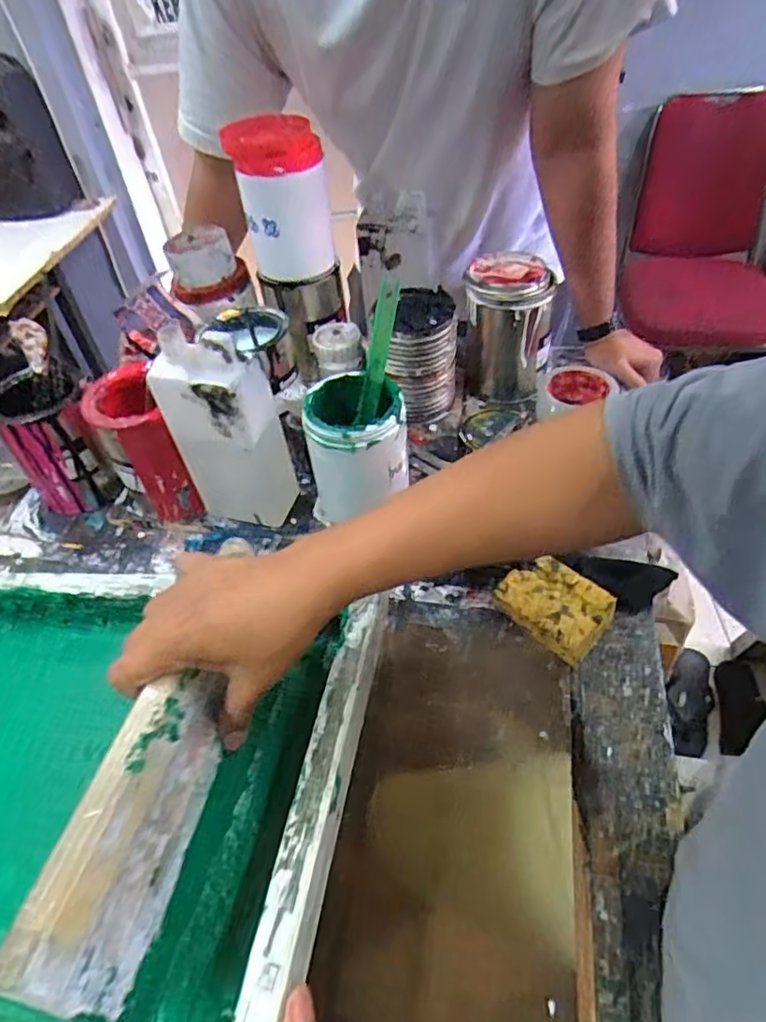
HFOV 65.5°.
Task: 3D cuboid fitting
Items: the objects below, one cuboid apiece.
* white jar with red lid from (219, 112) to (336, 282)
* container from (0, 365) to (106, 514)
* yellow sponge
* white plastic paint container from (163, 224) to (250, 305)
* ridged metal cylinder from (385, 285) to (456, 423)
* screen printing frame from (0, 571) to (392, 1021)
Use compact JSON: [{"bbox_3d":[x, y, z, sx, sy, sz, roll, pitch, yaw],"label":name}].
[{"bbox_3d":[-0.114,-0.360,0.700,0.097,0.164,0.086,-7,46,0],"label":"white jar with red lid"},{"bbox_3d":[-0.379,-0.077,0.702,0.091,0.145,0.091,-21,48,-13],"label":"container"},{"bbox_3d":[0.159,0.091,0.557,0.066,0.044,0.092,-36,53,-25],"label":"yellow sponge"},{"bbox_3d":[-0.227,-0.313,0.767,0.100,0.057,0.078,-23,48,-15],"label":"white plastic paint container"},{"bbox_3d":[0.051,-0.191,0.734,0.078,0.140,0.096,10,49,16],"label":"ridged metal cylinder"},{"bbox_3d":[-0.245,0.203,0.459,0.450,0.066,0.349,-2,45,18],"label":"screen printing frame"}]

